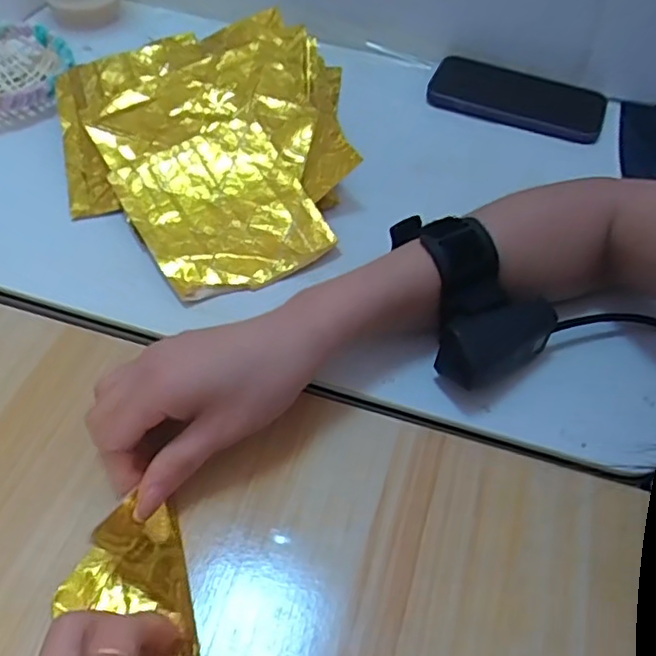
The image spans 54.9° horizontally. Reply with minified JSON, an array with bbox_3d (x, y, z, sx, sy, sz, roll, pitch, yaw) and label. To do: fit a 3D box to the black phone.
[{"bbox_3d":[0.168,-0.203,0.557,0.150,0.014,0.078,21,54,7],"label":"black phone"}]

